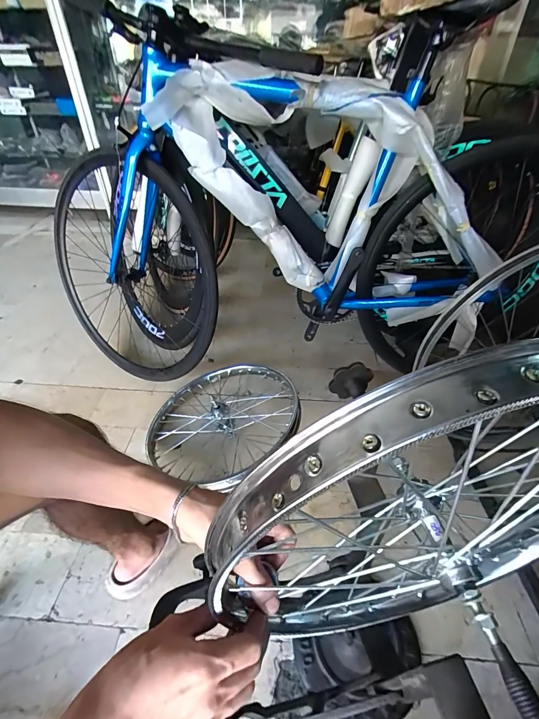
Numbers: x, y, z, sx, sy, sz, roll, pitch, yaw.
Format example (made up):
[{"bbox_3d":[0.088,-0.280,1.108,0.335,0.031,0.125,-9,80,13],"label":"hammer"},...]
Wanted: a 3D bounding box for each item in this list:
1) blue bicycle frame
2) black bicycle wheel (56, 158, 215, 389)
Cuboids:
[{"bbox_3d":[0.059,-0.385,0.835,0.988,0.482,0.154,6,41,6],"label":"blue bicycle frame"},{"bbox_3d":[-0.424,-0.227,1.018,0.652,0.629,0.089,-5,21,33],"label":"black bicycle wheel"}]

